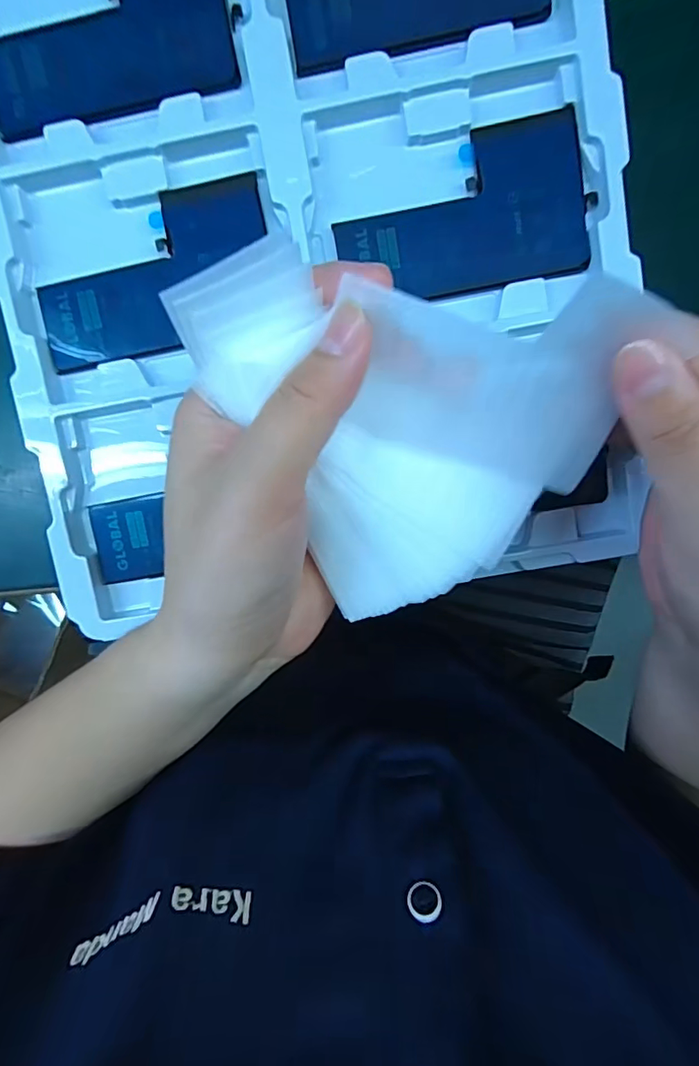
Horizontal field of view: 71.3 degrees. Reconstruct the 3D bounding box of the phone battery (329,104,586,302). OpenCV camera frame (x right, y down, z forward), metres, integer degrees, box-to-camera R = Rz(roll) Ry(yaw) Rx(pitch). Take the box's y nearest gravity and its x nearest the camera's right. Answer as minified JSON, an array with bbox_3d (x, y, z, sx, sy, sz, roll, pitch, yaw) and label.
[{"bbox_3d":[0.049,-0.139,0.212,0.107,0.004,0.065,-11,97,2],"label":"phone battery"}]

